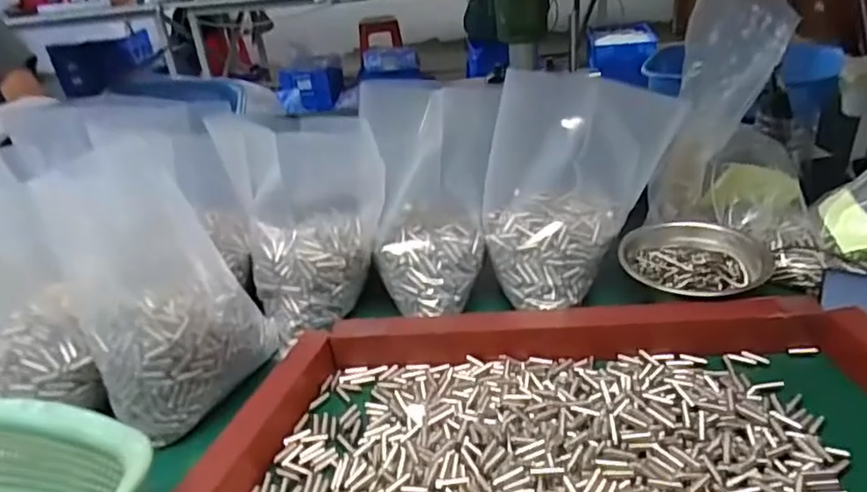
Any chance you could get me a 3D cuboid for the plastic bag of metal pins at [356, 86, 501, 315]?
[{"bbox_3d":[0.002,-0.041,0.570,0.126,0.209,0.129,-3,29,10],"label":"plastic bag of metal pins"}]

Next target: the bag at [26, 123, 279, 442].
[{"bbox_3d":[-0.219,0.028,0.482,0.133,0.208,0.120,-23,32,-25],"label":"bag"}]

